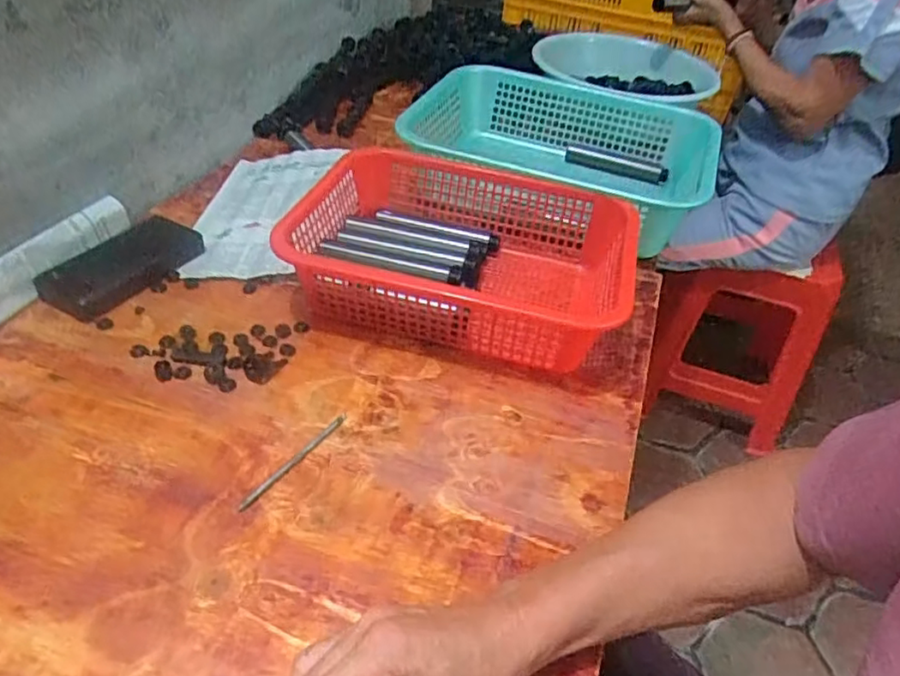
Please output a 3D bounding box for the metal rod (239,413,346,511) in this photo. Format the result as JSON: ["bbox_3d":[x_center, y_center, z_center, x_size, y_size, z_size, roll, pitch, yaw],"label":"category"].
[{"bbox_3d":[-0.123,0.096,0.496,0.008,0.007,0.111,30,48,22],"label":"metal rod"}]

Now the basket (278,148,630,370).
[{"bbox_3d":[0.014,-0.081,0.646,0.317,0.097,0.236,13,43,6],"label":"basket"}]

